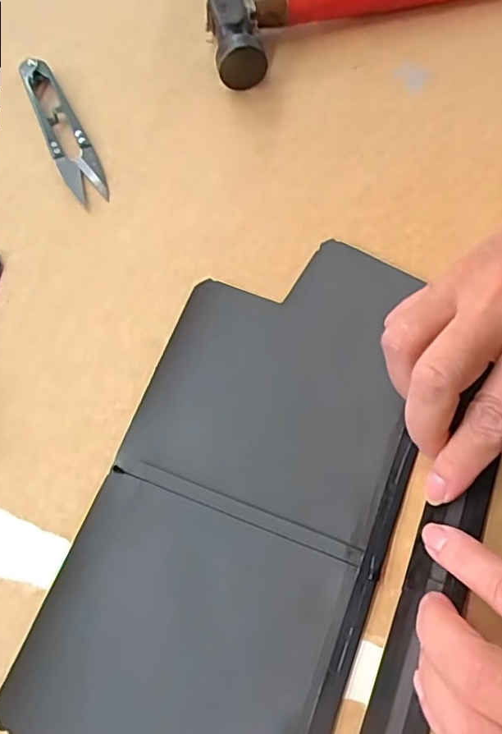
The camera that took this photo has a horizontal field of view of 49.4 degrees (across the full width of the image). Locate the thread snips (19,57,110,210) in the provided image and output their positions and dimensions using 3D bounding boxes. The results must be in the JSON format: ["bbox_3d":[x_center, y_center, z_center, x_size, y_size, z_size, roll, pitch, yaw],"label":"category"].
[{"bbox_3d":[-0.109,-0.138,0.314,0.022,0.010,0.103,-24,72,-7],"label":"thread snips"}]

